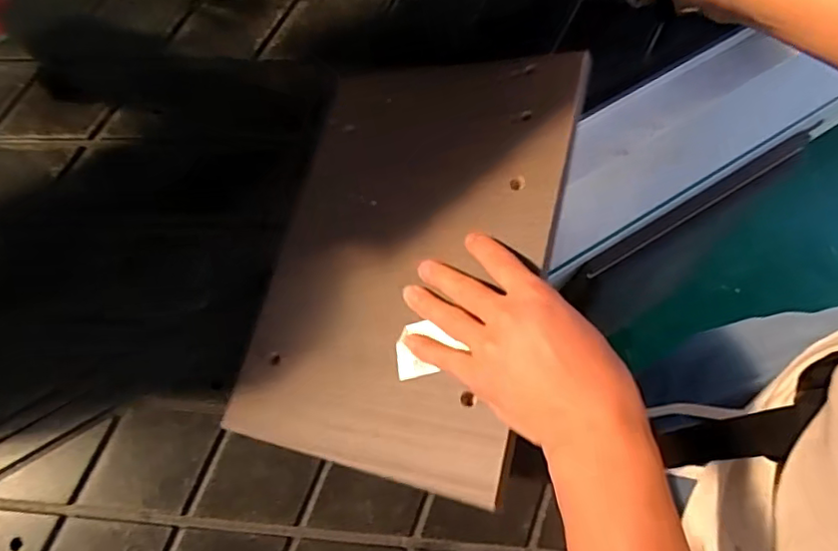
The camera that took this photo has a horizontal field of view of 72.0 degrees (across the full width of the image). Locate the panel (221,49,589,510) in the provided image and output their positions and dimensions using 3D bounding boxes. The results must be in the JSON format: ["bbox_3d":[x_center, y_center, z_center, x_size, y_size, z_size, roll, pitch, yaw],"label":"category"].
[{"bbox_3d":[-0.017,-0.028,0.472,0.250,0.018,0.348,5,69,30],"label":"panel"}]

